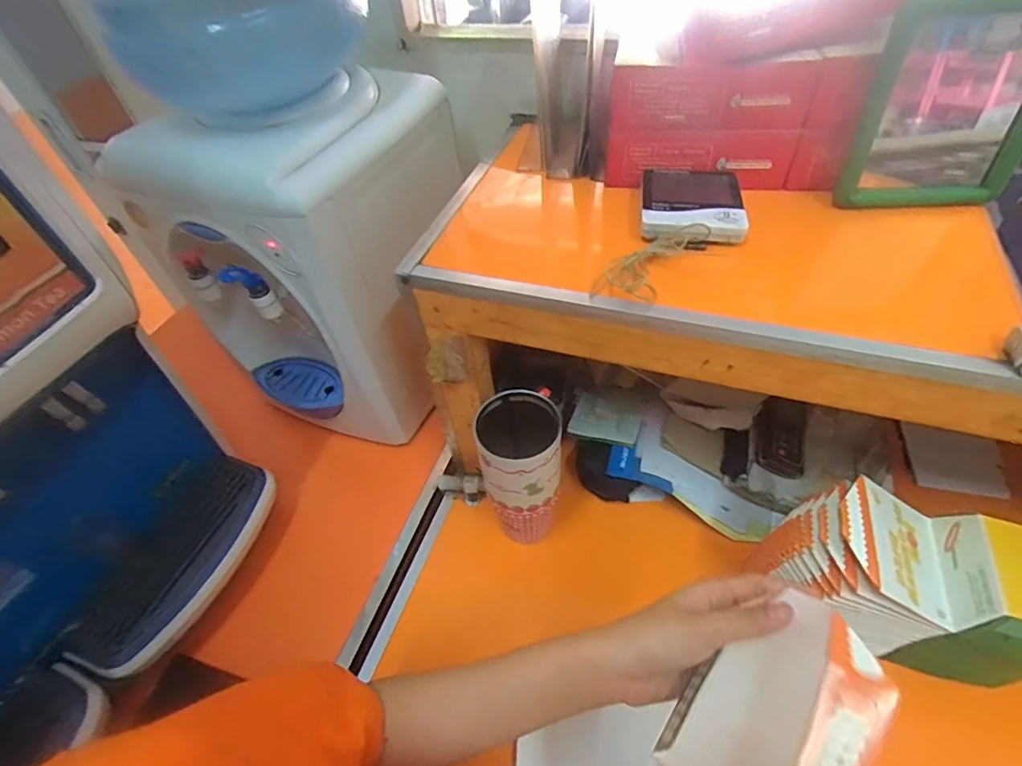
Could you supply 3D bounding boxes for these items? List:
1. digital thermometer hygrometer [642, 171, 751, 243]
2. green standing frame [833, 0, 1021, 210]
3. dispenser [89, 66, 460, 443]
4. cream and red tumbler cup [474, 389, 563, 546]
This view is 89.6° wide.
[{"bbox_3d":[0.172,-0.170,0.488,0.092,0.020,0.100,6,50,10],"label":"digital thermometer hygrometer"},{"bbox_3d":[0.372,-0.229,0.434,0.135,0.167,0.018,1,41,9],"label":"green standing frame"},{"bbox_3d":[-0.269,-0.170,0.733,0.328,0.410,0.295,13,52,16],"label":"dispenser"},{"bbox_3d":[0.014,0.110,0.603,0.084,0.212,0.092,-10,49,-4],"label":"cream and red tumbler cup"}]

